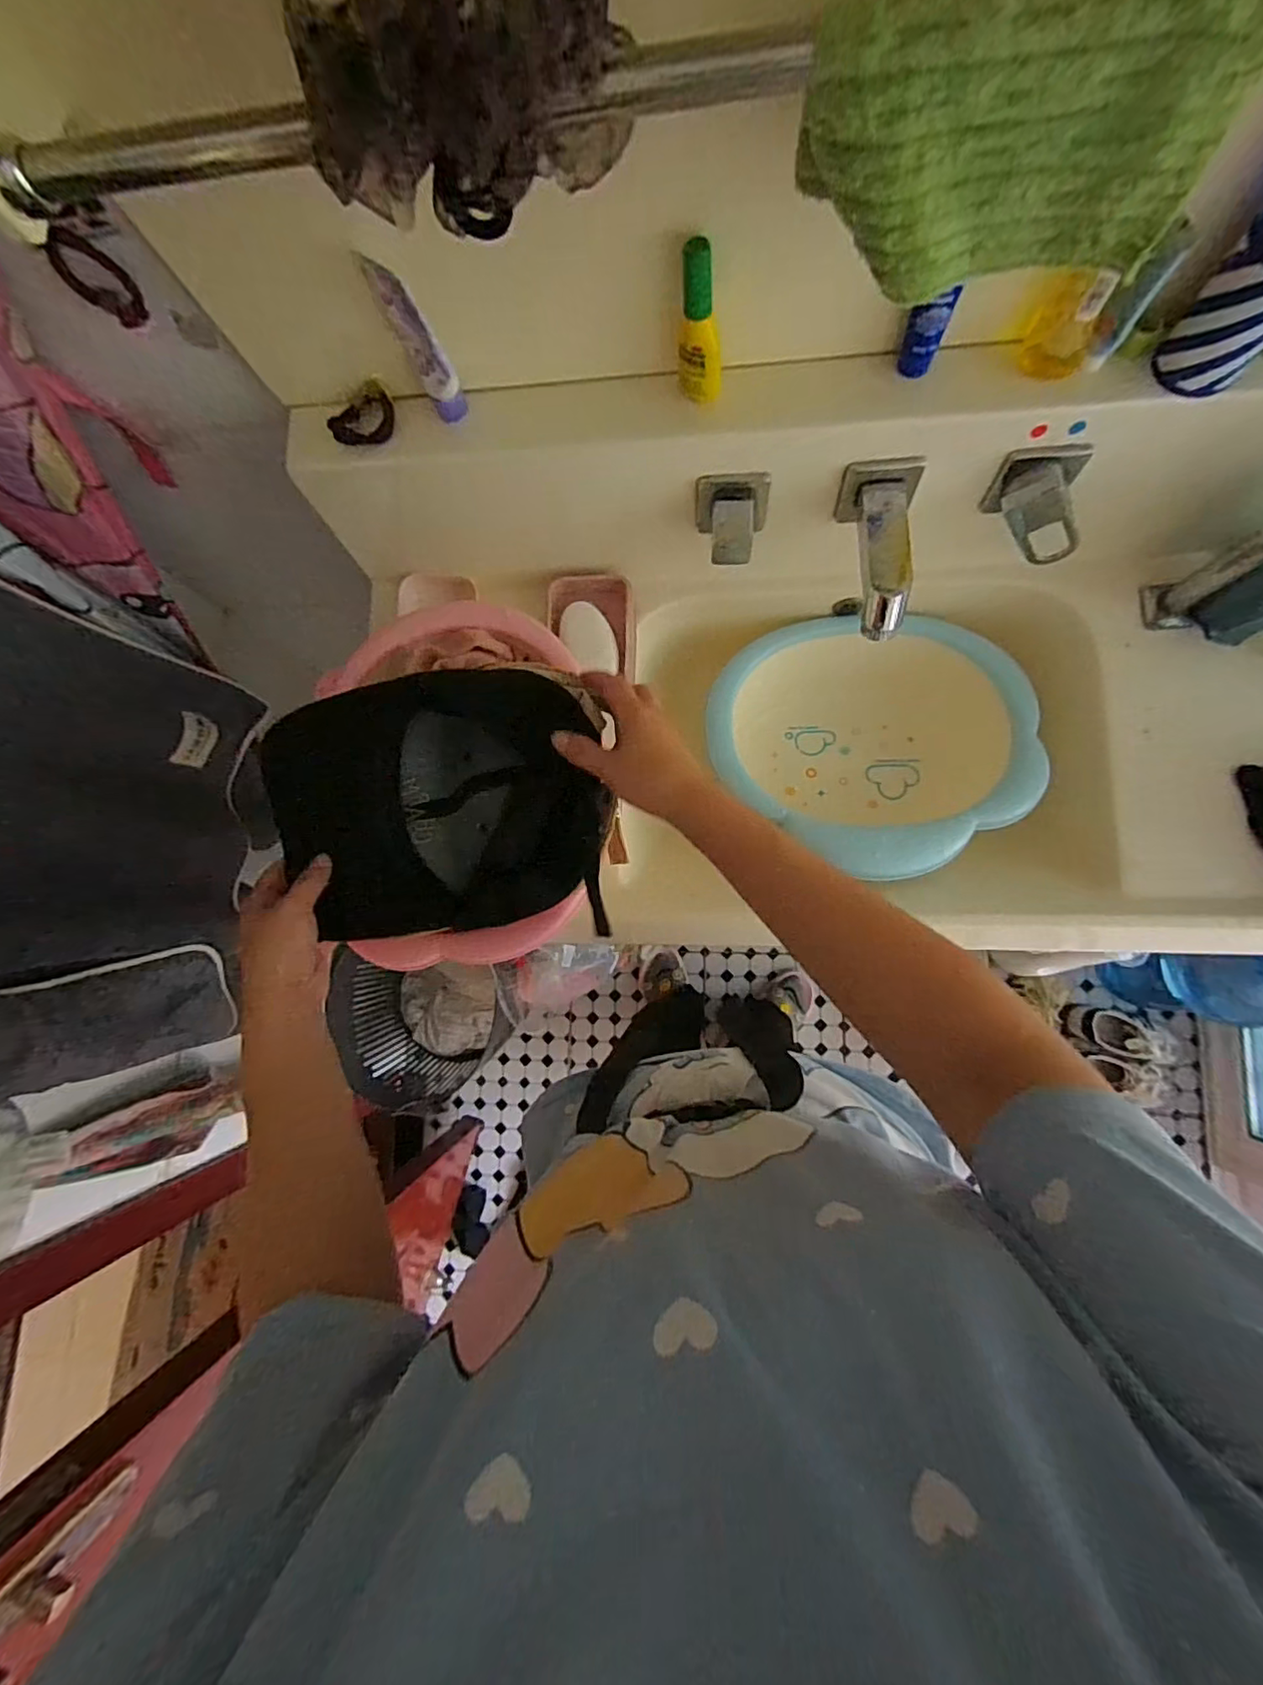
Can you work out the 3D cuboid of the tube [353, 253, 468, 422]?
[{"bbox_3d":[-0.154,-0.365,0.445,0.025,0.114,0.036,-29,81,2],"label":"tube"}]

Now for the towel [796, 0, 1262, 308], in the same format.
[{"bbox_3d":[0.170,-0.315,0.276,0.179,0.100,0.034,-3,83,6],"label":"towel"}]

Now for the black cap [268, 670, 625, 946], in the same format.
[{"bbox_3d":[-0.142,-0.026,0.449,0.241,0.064,0.192,1,83,7],"label":"black cap"}]

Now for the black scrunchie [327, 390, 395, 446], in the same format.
[{"bbox_3d":[-0.218,-0.344,0.490,0.047,0.022,0.042,-8,82,5],"label":"black scrunchie"}]

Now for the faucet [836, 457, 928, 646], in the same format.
[{"bbox_3d":[0.201,-0.236,0.486,0.057,0.054,0.127,1,83,7],"label":"faucet"}]

